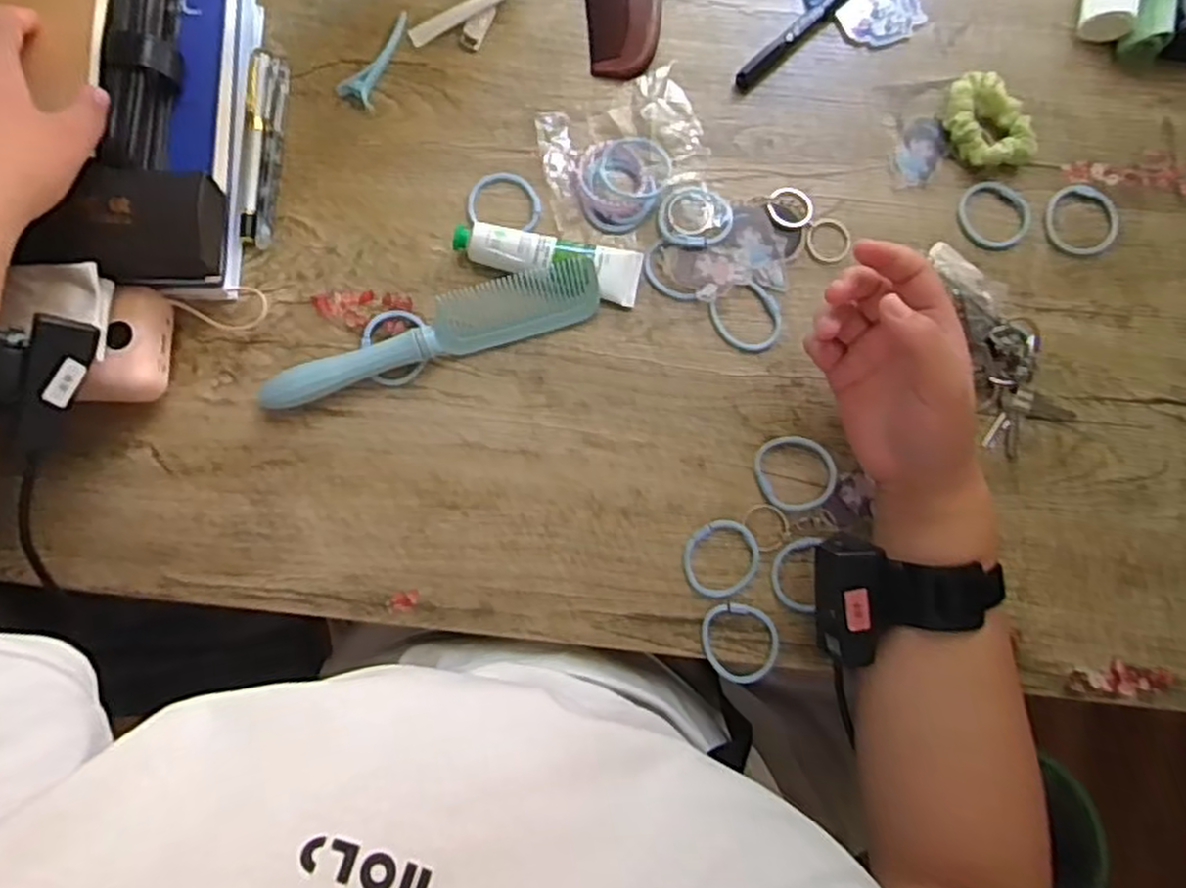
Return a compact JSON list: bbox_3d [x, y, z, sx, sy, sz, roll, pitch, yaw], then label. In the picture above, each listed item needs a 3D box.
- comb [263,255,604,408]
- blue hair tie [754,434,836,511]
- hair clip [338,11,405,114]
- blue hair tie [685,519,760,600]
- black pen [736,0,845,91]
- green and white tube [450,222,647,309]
[{"bbox_3d":[-0.102,-0.070,0.484,0.217,0.026,0.035,-18,82,-4],"label":"comb"},{"bbox_3d":[0.129,0.019,0.483,0.052,0.008,0.047,3,81,-1],"label":"blue hair tie"},{"bbox_3d":[-0.150,-0.265,0.519,0.026,0.009,0.072,18,81,1],"label":"hair clip"},{"bbox_3d":[0.080,0.072,0.477,0.045,0.007,0.050,37,82,4],"label":"blue hair tie"},{"bbox_3d":[0.152,-0.295,0.530,0.139,0.014,0.012,-43,84,-7],"label":"black pen"},{"bbox_3d":[-0.029,-0.119,0.495,0.121,0.023,0.034,9,81,0],"label":"green and white tube"}]

